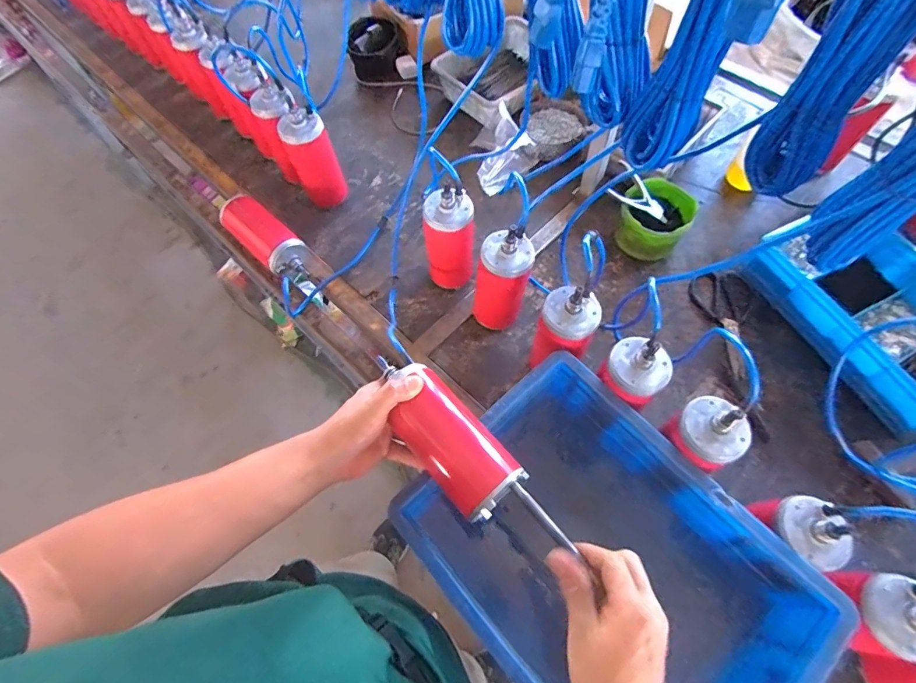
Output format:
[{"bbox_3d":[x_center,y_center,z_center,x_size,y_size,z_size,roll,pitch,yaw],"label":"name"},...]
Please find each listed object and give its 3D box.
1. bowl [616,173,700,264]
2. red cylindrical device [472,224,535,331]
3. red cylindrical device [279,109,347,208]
[{"bbox_3d":[0.342,-0.209,0.782,0.114,0.082,0.124,-1,64,2],"label":"bowl"},{"bbox_3d":[0.068,-0.092,0.678,0.081,0.193,0.094,13,65,9],"label":"red cylindrical device"},{"bbox_3d":[-0.256,-0.317,0.806,0.079,0.184,0.068,-20,64,-7],"label":"red cylindrical device"}]

